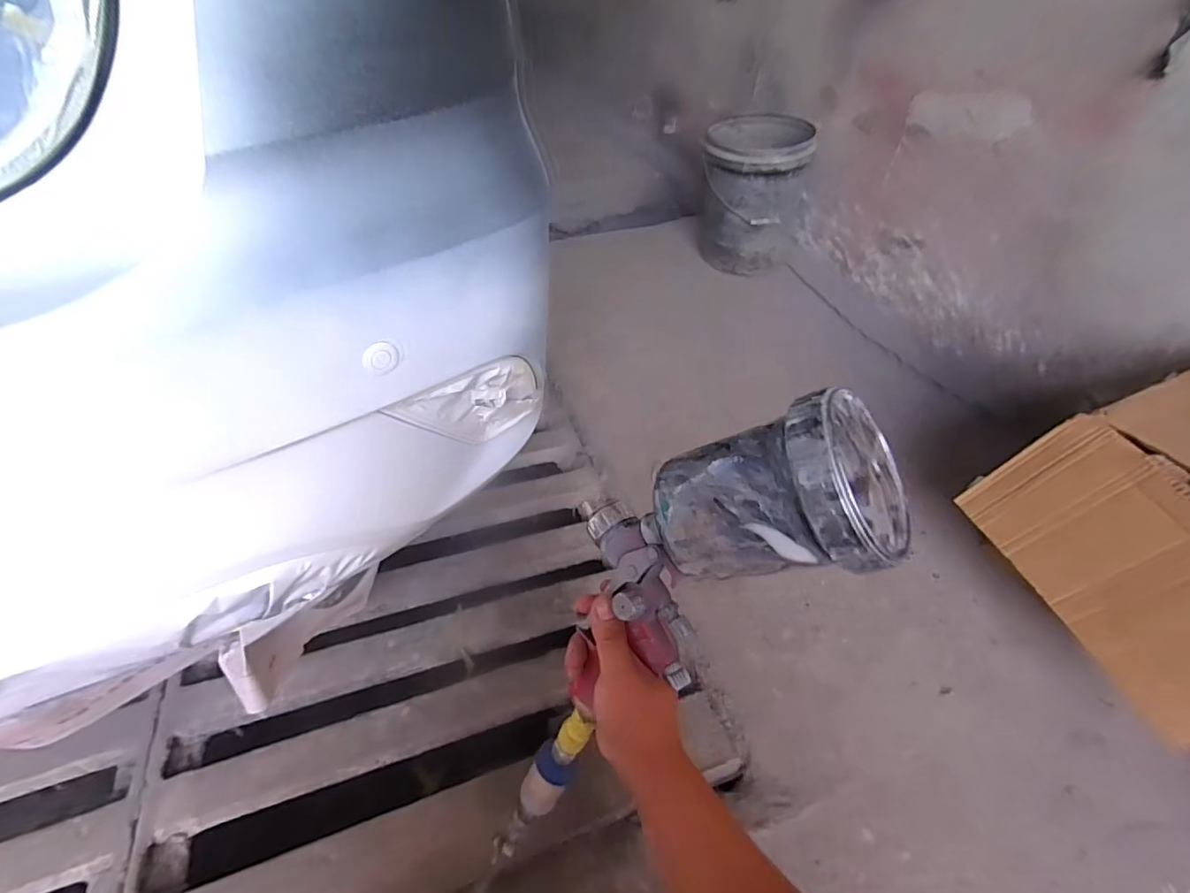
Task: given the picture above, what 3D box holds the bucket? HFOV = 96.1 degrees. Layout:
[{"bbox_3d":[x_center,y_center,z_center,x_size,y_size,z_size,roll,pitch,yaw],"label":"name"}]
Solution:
[{"bbox_3d":[0.485,-0.768,1.675,0.334,0.396,0.366,17,47,15],"label":"bucket"}]

